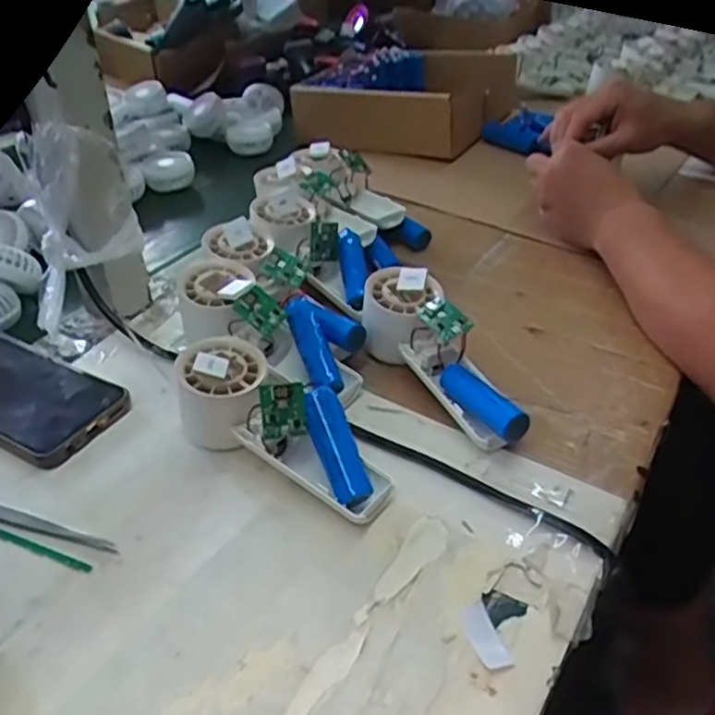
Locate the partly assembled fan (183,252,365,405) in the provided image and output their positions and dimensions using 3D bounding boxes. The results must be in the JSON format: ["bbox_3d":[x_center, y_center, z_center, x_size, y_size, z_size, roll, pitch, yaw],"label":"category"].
[{"bbox_3d":[-0.066,-0.023,0.511,0.161,0.057,0.065,23,42,28],"label":"partly assembled fan"}]

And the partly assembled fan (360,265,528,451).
[{"bbox_3d":[0.056,0.000,0.483,0.052,0.061,0.161,-16,39,-21],"label":"partly assembled fan"}]

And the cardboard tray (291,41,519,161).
[{"bbox_3d":[0.073,-0.367,0.948,0.243,0.071,0.256,19,41,19],"label":"cardboard tray"}]

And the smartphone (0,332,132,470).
[{"bbox_3d":[-0.240,0.020,0.489,0.158,0.010,0.084,20,40,24],"label":"smartphone"}]

